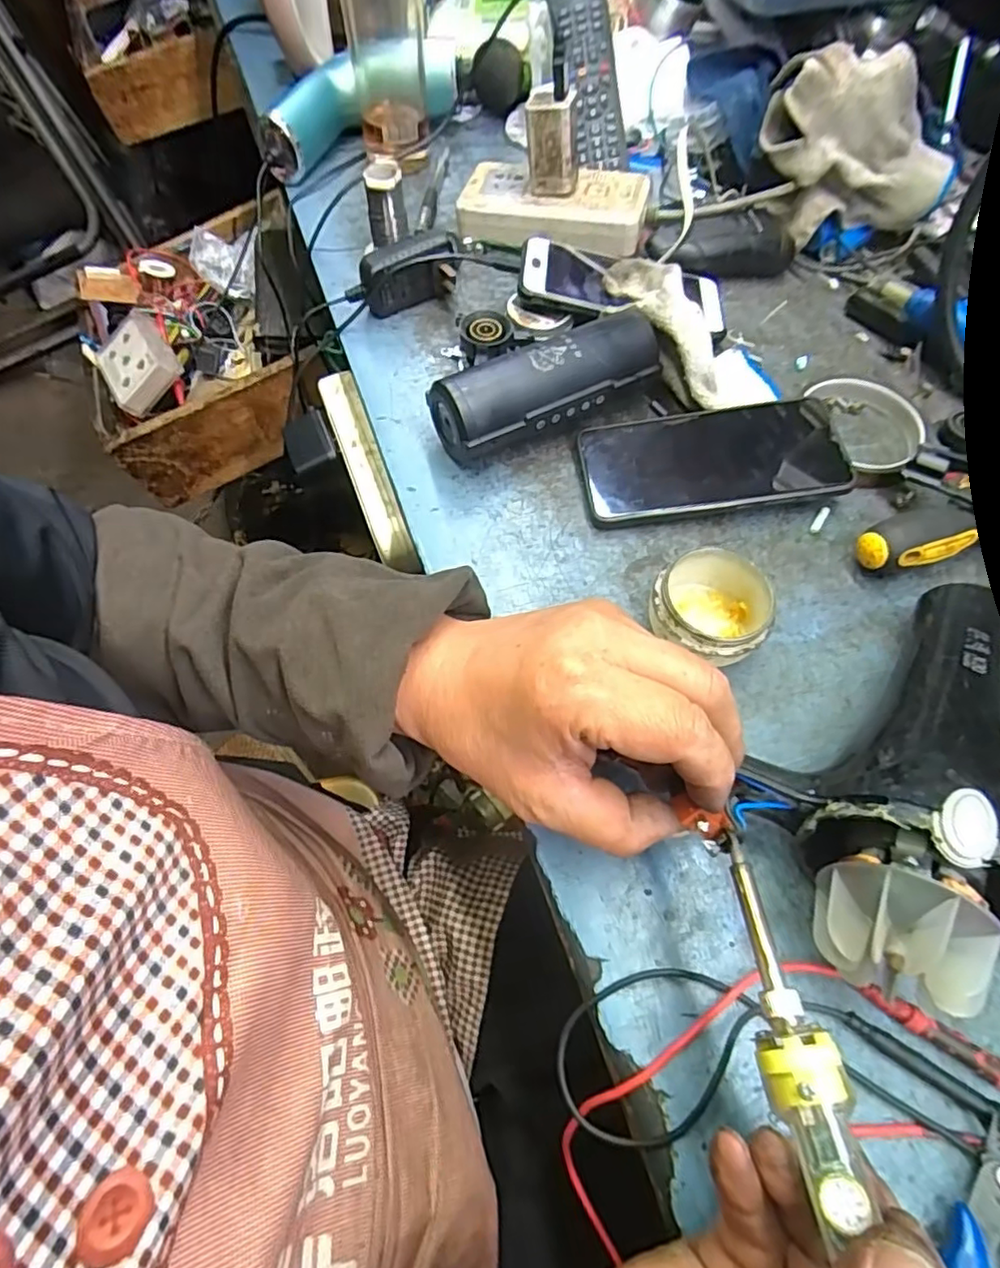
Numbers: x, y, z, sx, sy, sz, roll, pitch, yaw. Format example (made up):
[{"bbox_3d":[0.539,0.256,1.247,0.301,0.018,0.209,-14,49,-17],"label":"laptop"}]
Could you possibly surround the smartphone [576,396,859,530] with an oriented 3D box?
[{"bbox_3d":[0.135,-0.111,0.395,0.160,0.013,0.078,-7,62,0],"label":"smartphone"}]

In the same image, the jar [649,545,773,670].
[{"bbox_3d":[0.113,-0.012,0.339,0.060,0.040,0.058,1,62,-1],"label":"jar"}]

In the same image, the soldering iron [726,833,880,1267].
[{"bbox_3d":[0.103,0.177,0.173,0.021,0.015,0.229,-7,57,-3],"label":"soldering iron"}]

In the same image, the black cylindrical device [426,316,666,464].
[{"bbox_3d":[0.033,-0.158,0.402,0.152,0.051,0.054,-23,65,-13],"label":"black cylindrical device"}]

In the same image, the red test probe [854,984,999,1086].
[{"bbox_3d":[0.199,0.177,0.254,0.099,0.008,0.009,31,66,14],"label":"red test probe"}]

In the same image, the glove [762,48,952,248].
[{"bbox_3d":[0.272,-0.366,0.473,0.139,0.113,0.070,-1,62,-2],"label":"glove"}]

